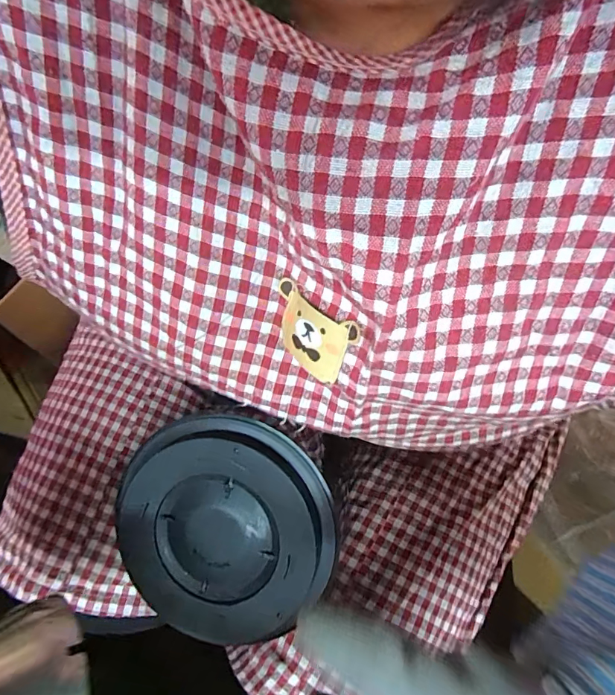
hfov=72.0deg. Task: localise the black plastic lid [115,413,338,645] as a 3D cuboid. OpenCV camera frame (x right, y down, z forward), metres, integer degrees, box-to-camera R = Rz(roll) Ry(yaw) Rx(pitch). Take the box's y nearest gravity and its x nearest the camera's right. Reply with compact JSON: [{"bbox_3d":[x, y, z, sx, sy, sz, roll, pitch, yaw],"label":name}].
[{"bbox_3d":[-0.045,0.098,0.228,0.115,0.013,0.116,0,92,10],"label":"black plastic lid"}]

